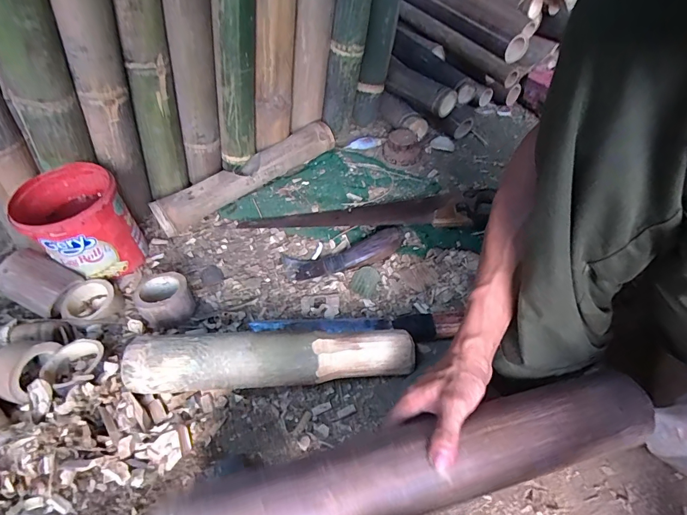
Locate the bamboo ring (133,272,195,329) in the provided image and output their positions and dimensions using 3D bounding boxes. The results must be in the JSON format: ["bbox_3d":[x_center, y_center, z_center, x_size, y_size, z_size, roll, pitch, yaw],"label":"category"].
[{"bbox_3d":[-0.271,0.064,0.608,0.074,0.062,0.079,-1,48,1],"label":"bamboo ring"}]

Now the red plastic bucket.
[{"bbox_3d":[-0.418,-0.048,0.651,0.134,0.160,0.134,-1,48,1],"label":"red plastic bucket"}]

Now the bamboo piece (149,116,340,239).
[{"bbox_3d":[-0.194,-0.173,0.823,0.406,0.063,0.073,-33,55,-25],"label":"bamboo piece"}]

